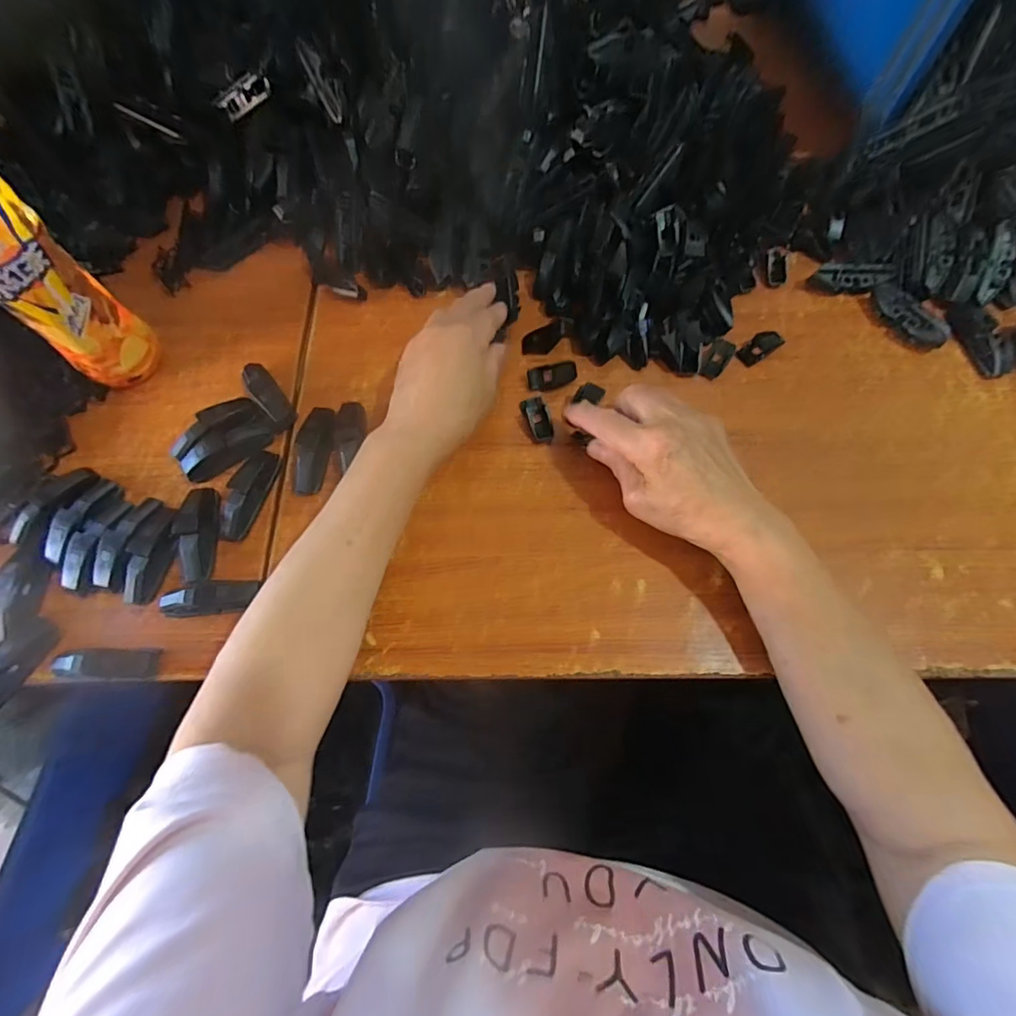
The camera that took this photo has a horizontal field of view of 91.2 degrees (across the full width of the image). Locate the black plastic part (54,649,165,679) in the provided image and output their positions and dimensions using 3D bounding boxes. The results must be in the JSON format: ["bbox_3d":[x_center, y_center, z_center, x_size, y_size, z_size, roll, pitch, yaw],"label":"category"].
[{"bbox_3d":[-0.271,0.106,0.340,0.060,0.020,0.020,0,69,2],"label":"black plastic part"}]

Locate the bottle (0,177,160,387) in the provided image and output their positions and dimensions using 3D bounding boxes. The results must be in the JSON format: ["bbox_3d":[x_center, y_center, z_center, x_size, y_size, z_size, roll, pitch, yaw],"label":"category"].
[{"bbox_3d":[-0.345,-0.171,0.351,0.081,0.208,0.065,36,74,14],"label":"bottle"}]

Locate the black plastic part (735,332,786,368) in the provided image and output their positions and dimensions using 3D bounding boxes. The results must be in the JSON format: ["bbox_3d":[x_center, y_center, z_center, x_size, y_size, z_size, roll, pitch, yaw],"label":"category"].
[{"bbox_3d":[0.217,-0.139,0.428,0.039,0.010,0.018,-34,72,-10],"label":"black plastic part"}]

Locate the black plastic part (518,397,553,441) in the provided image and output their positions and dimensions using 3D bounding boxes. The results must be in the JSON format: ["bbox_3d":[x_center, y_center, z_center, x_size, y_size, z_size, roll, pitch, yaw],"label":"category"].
[{"bbox_3d":[0.024,-0.074,0.405,0.020,0.007,0.040,-13,70,-3],"label":"black plastic part"}]

